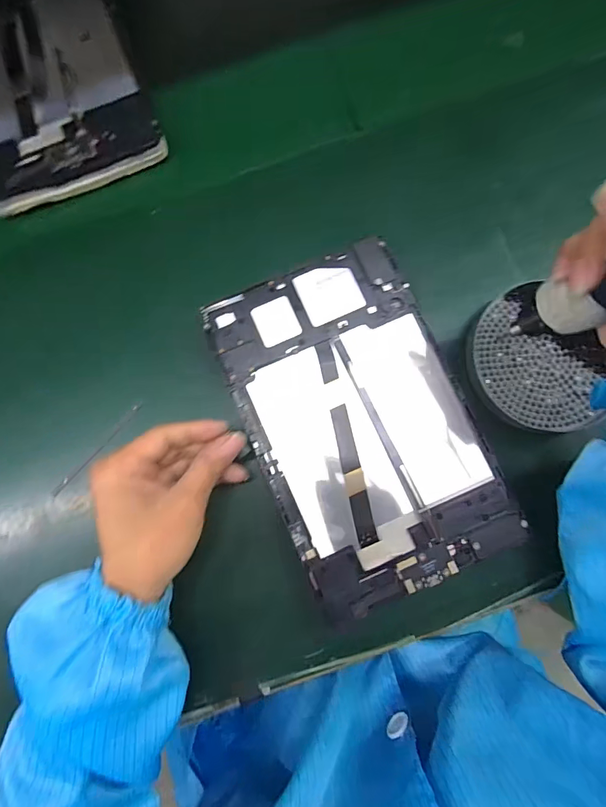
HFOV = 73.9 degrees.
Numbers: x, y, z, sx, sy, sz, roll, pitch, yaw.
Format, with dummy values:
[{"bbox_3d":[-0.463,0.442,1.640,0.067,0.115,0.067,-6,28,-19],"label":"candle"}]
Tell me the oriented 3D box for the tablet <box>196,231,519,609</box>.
[{"bbox_3d":[0.039,0.012,0.286,0.148,0.011,0.234,-24,82,-1],"label":"tablet"}]

